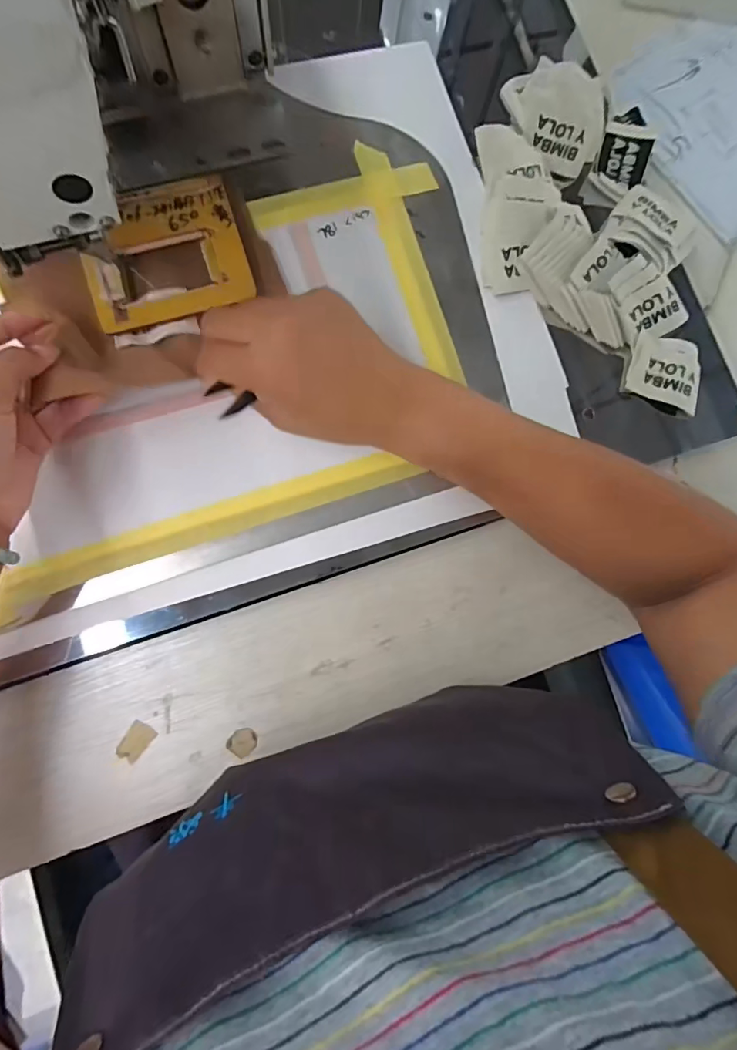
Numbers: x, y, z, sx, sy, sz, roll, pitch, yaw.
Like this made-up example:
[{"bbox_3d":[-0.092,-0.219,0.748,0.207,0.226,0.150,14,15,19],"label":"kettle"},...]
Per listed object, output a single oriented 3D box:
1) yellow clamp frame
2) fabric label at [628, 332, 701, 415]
[{"bbox_3d":[-0.139,-0.186,0.342,0.105,0.012,0.089,-19,89,-8],"label":"yellow clamp frame"},{"bbox_3d":[0.224,-0.115,0.376,0.052,0.012,0.052,13,83,-5],"label":"fabric label"}]

